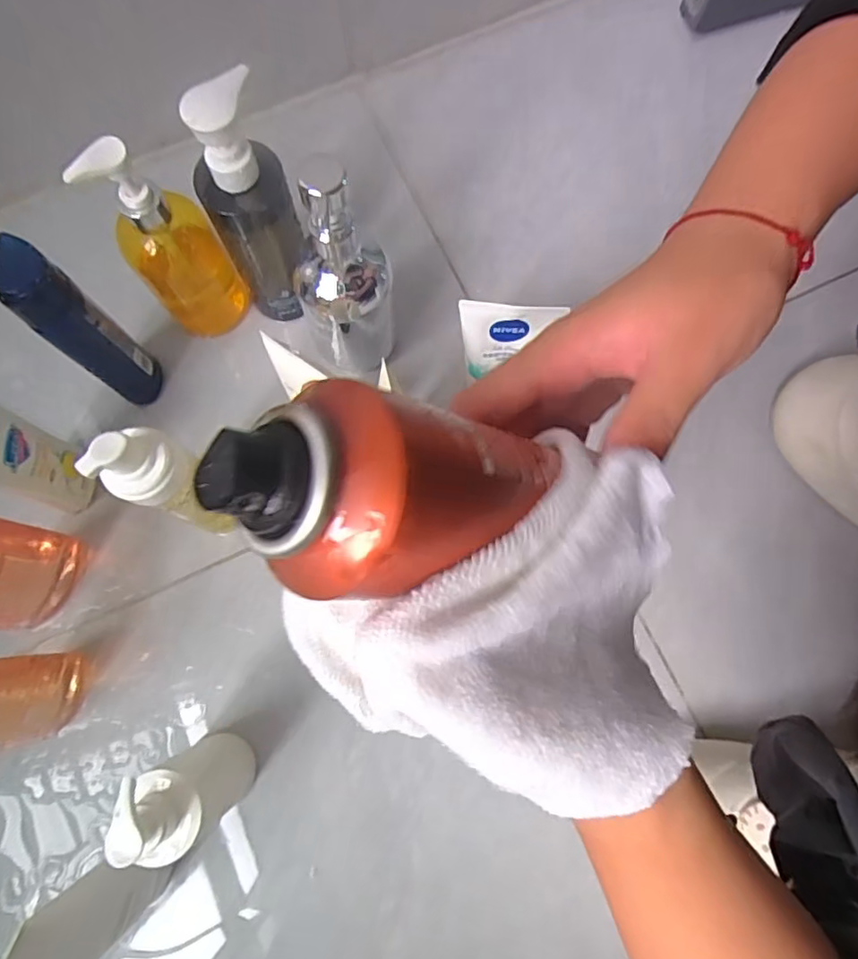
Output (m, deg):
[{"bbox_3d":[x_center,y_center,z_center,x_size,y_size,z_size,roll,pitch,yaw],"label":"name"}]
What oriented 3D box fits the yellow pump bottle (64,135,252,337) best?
[{"bbox_3d":[-0.197,-0.181,0.450,0.069,0.182,0.056,-32,79,-7],"label":"yellow pump bottle"}]

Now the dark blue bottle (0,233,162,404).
[{"bbox_3d":[-0.255,-0.109,0.441,0.046,0.173,0.042,41,80,8],"label":"dark blue bottle"}]

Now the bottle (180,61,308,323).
[{"bbox_3d":[-0.127,-0.188,0.439,0.060,0.201,0.056,-22,78,-5],"label":"bottle"}]

